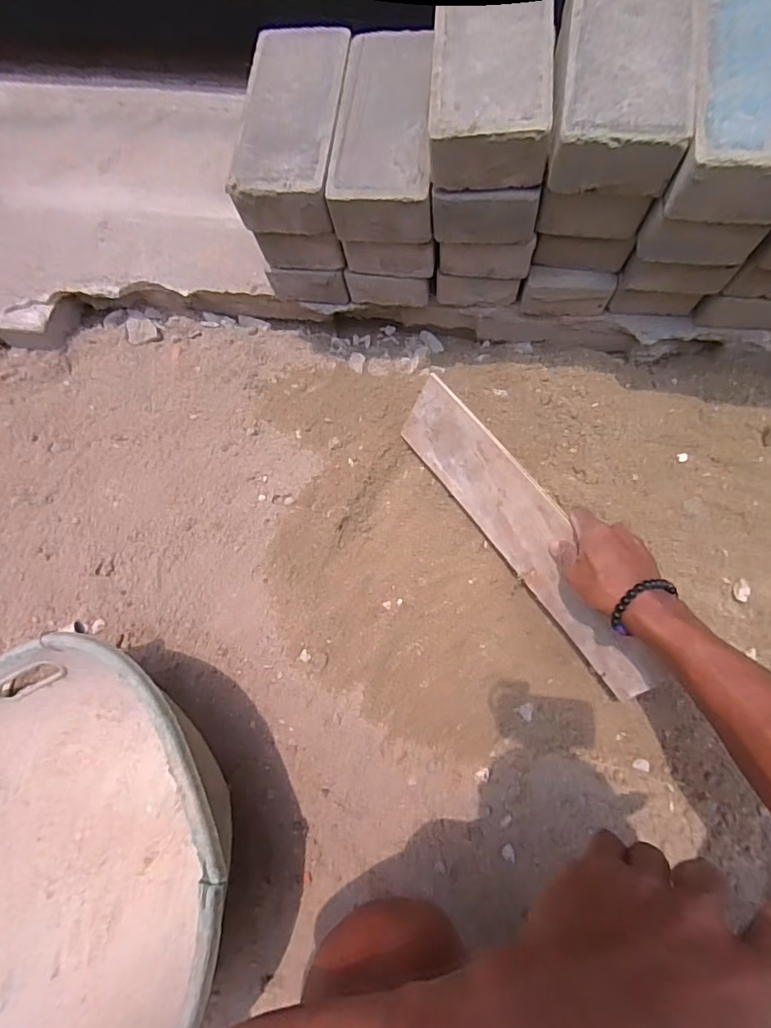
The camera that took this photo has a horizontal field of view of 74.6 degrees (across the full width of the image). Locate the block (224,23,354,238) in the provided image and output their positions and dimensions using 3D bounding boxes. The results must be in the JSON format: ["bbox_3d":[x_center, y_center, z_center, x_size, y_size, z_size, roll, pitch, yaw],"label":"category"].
[{"bbox_3d":[-0.097,-0.419,0.549,0.107,0.062,0.202,6,86,4],"label":"block"}]

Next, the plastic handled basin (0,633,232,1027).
[{"bbox_3d":[-0.325,0.327,0.479,0.376,0.172,0.375,-1,70,2],"label":"plastic handled basin"}]

